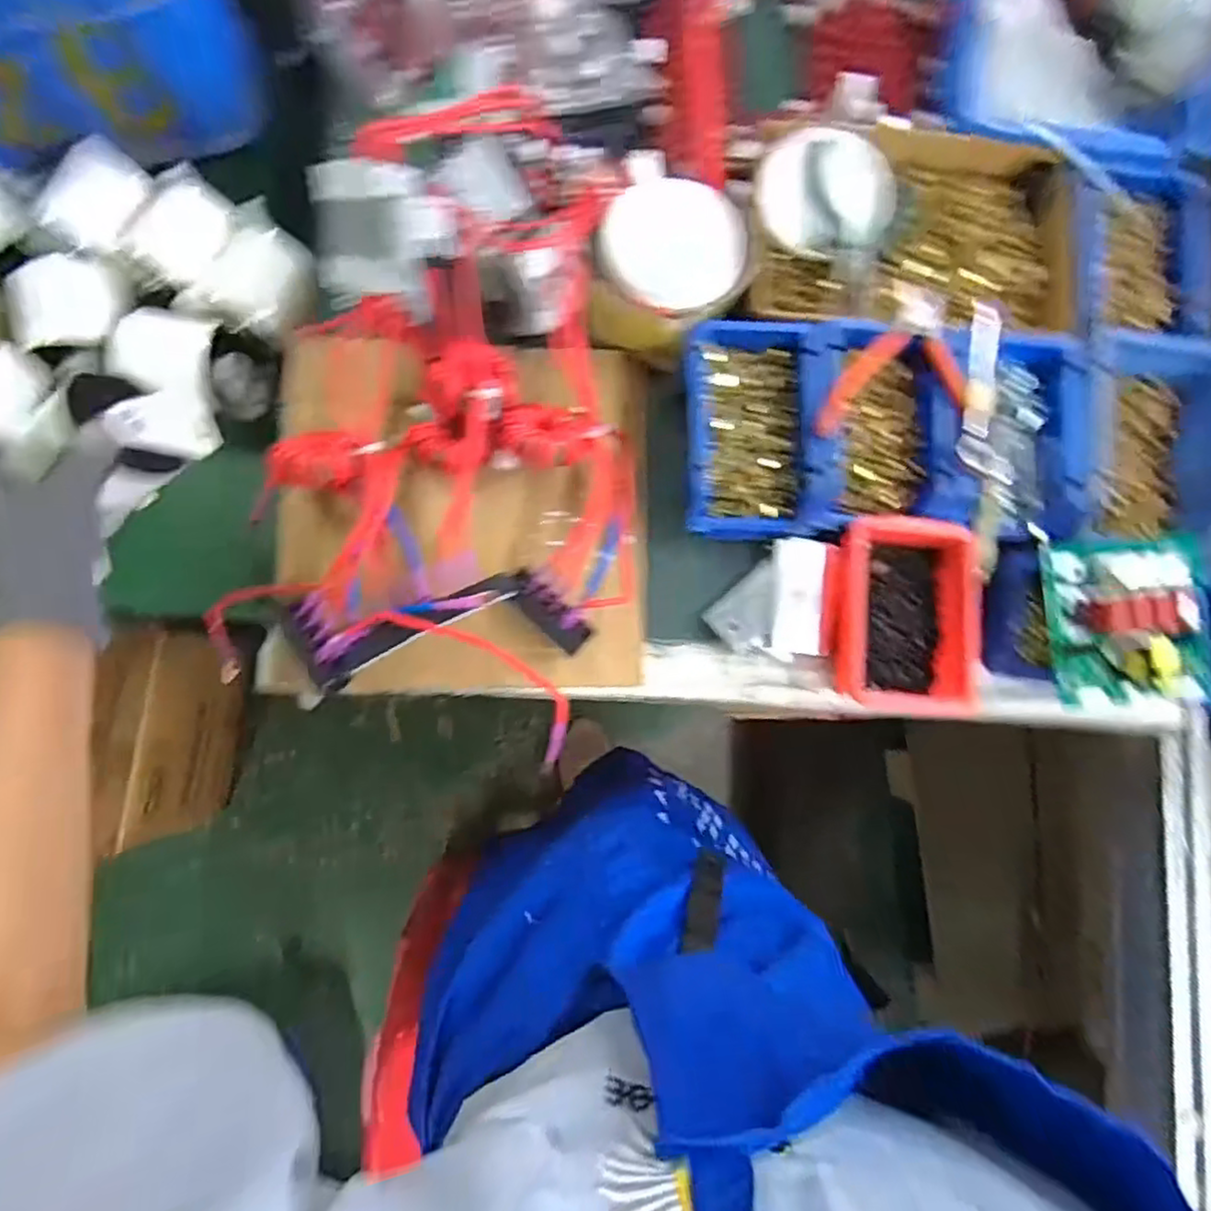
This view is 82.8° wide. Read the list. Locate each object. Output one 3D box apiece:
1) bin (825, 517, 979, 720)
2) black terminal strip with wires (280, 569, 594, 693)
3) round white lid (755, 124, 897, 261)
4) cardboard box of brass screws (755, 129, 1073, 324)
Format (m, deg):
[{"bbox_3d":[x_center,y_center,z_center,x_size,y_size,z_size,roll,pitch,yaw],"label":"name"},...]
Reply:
[{"bbox_3d":[0.240,0.009,0.560,0.110,0.046,0.154,3,84,-1],"label":"bin"},{"bbox_3d":[-0.129,0.015,0.518,0.231,0.057,0.071,-8,84,-3],"label":"black terminal strip with wires"},{"bbox_3d":[0.183,-0.344,0.572,0.109,0.020,0.097,35,100,-4],"label":"round white lid"},{"bbox_3d":[0.257,-0.318,0.591,0.270,0.058,0.182,1,84,-2],"label":"cardboard box of brass screws"}]

